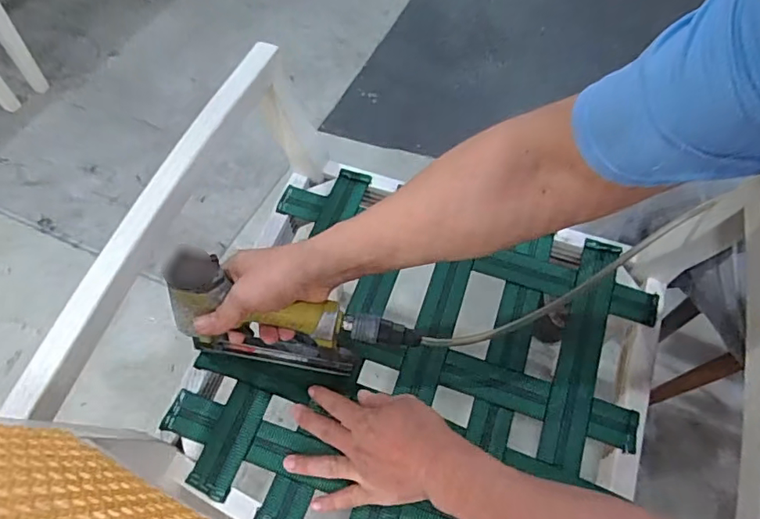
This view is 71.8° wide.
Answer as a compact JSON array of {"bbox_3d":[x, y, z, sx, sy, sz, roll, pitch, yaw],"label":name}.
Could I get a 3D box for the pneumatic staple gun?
[{"bbox_3d":[-0.088,0.071,0.542,0.246,0.127,0.055,13,58,6],"label":"pneumatic staple gun"}]

